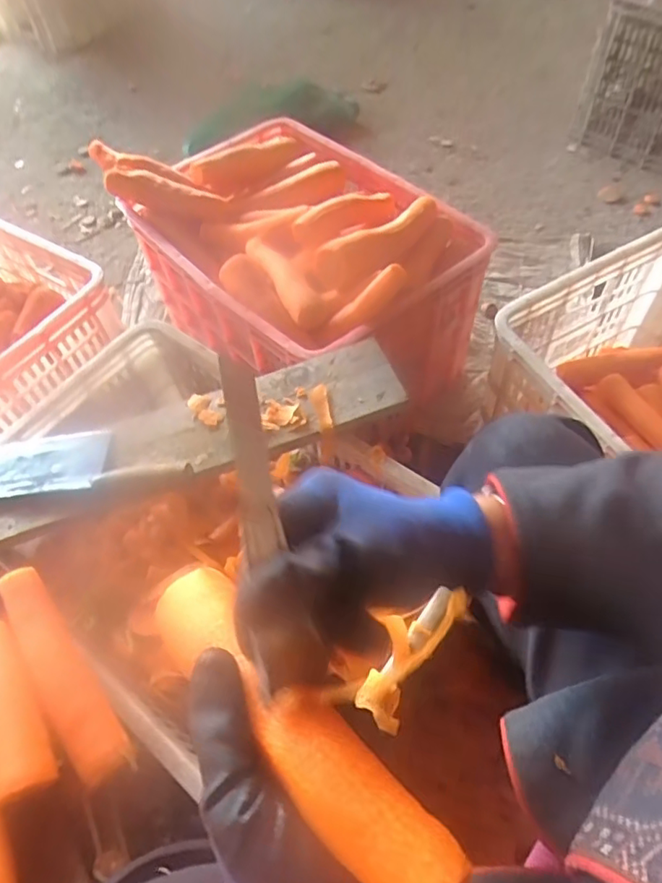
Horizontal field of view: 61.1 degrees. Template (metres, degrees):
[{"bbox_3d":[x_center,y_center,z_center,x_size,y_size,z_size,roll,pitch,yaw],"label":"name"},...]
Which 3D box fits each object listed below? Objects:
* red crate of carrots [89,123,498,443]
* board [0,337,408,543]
[{"bbox_3d":[-0.039,-0.264,0.922,0.352,0.351,0.528,-37,62,-18],"label":"red crate of carrots"},{"bbox_3d":[-0.186,0.002,0.598,0.542,0.034,0.109,-21,58,-9],"label":"board"}]

